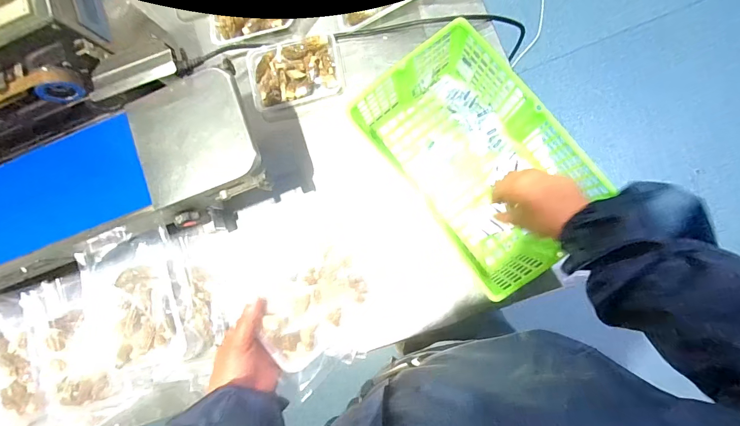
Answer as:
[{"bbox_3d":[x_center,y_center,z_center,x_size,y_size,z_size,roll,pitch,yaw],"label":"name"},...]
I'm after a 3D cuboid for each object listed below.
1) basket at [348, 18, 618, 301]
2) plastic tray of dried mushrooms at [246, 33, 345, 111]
[{"bbox_3d":[0.157,-0.082,0.534,0.211,0.108,0.335,-38,83,5],"label":"basket"},{"bbox_3d":[-0.127,-0.249,0.616,0.152,0.033,0.116,-10,86,8],"label":"plastic tray of dried mushrooms"}]

